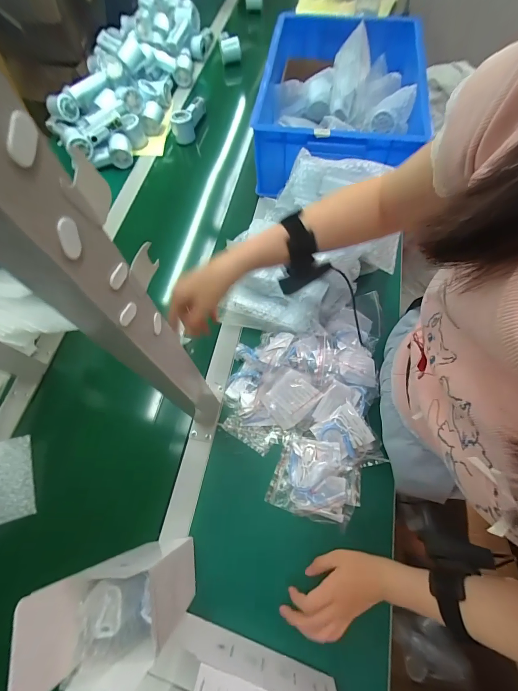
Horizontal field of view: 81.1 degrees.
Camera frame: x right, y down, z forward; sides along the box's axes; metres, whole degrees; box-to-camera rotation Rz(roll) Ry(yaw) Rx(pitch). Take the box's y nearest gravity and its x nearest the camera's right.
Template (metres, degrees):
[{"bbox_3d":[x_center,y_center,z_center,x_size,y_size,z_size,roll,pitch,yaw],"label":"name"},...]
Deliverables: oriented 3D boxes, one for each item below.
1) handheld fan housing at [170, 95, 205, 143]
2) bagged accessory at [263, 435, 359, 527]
[{"bbox_3d":[-0.183,-0.600,0.807,0.046,0.078,0.114,20,69,9],"label":"handheld fan housing"},{"bbox_3d":[0.091,0.206,0.470,0.130,0.031,0.110,15,69,7],"label":"bagged accessory"}]

